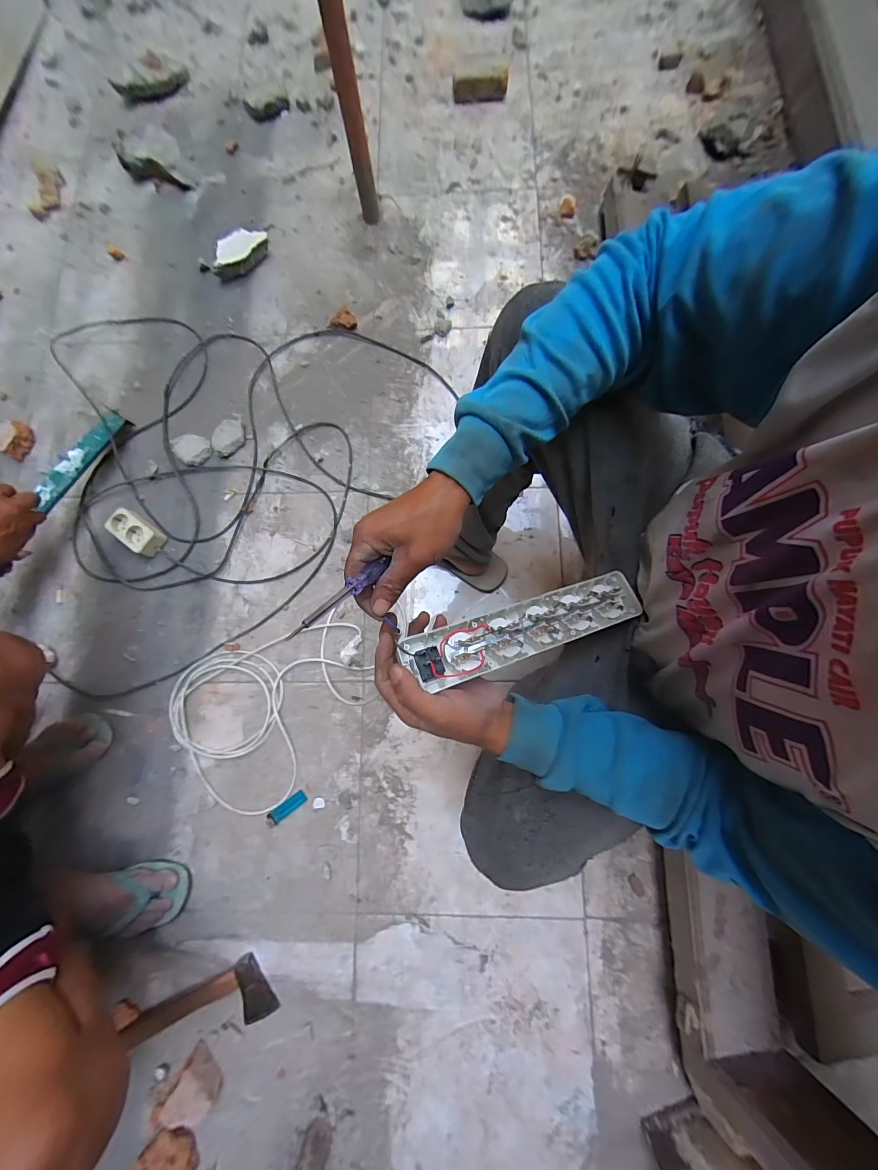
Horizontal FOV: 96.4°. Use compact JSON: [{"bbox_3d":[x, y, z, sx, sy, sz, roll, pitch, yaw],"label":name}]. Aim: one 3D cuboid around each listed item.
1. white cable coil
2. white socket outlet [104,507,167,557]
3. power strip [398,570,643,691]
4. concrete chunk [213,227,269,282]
[{"bbox_3d":[-0.311,0.246,0.749,0.393,0.022,0.303,-21,79,-3],"label":"white cable coil"},{"bbox_3d":[-0.630,-0.109,0.818,0.107,0.037,0.061,35,81,8],"label":"white socket outlet"},{"bbox_3d":[0.091,0.042,0.404,0.265,0.022,0.055,-15,78,-19],"label":"power strip"},{"bbox_3d":[-0.474,-0.790,0.938,0.151,0.052,0.064,-34,80,-6],"label":"concrete chunk"}]

